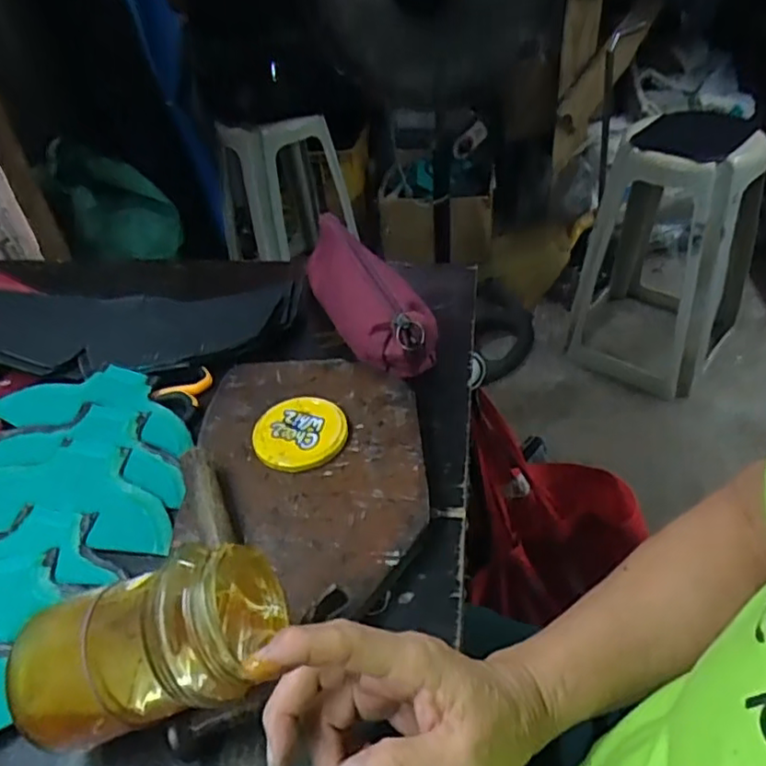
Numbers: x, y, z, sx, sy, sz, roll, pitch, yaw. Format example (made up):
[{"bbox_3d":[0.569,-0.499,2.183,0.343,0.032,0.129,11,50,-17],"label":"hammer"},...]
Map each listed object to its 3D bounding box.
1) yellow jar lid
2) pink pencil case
[{"bbox_3d":[-0.063,0.038,0.483,0.069,0.014,0.068,-4,42,3],"label":"yellow jar lid"},{"bbox_3d":[-0.021,-0.090,0.587,0.071,0.054,0.212,-23,44,-17],"label":"pink pencil case"}]

